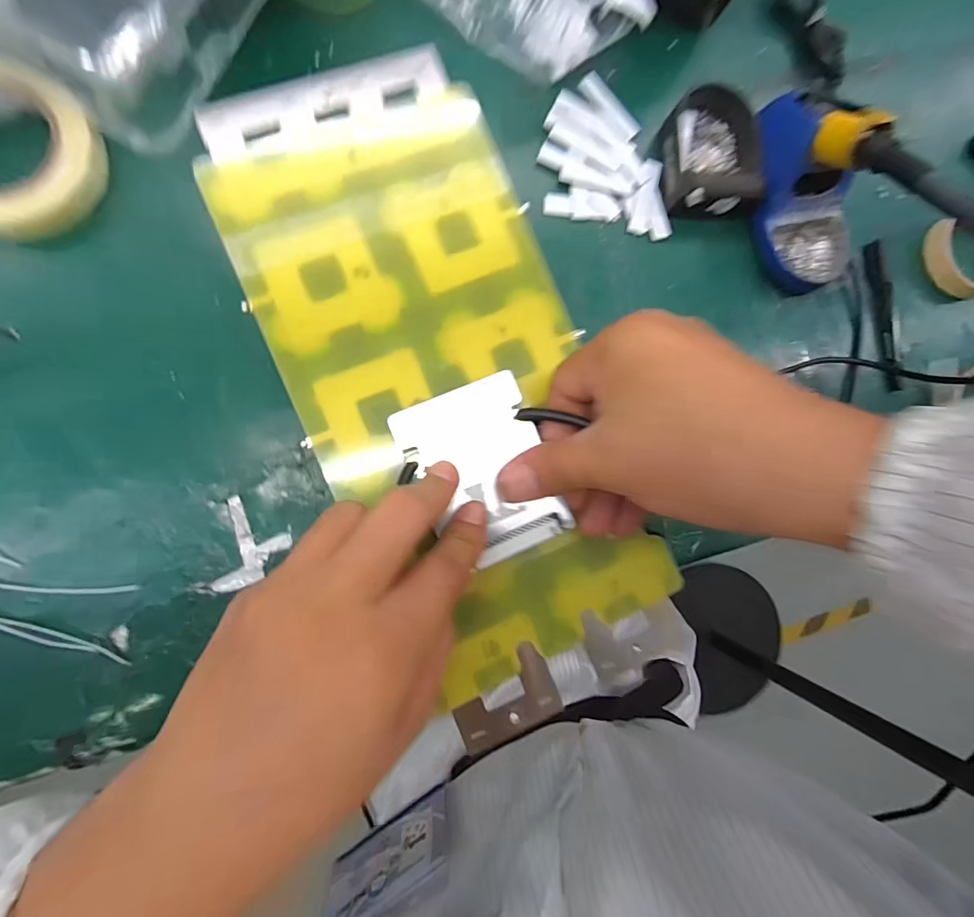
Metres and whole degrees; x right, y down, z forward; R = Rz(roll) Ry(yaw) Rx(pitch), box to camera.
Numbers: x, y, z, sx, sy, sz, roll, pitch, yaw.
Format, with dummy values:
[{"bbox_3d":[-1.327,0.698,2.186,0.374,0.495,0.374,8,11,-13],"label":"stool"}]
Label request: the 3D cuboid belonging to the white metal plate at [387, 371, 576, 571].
[{"bbox_3d":[-0.002,0.006,0.213,0.059,0.008,0.079,-23,94,-8],"label":"white metal plate"}]

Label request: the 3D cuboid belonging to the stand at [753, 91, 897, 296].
[{"bbox_3d":[0.267,-0.223,0.374,0.082,0.083,0.151,-30,92,-8],"label":"stand"}]

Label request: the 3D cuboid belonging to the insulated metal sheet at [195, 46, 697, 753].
[{"bbox_3d":[-0.018,-0.034,0.223,0.138,0.004,0.326,-23,89,-8],"label":"insulated metal sheet"}]

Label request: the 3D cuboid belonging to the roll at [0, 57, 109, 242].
[{"bbox_3d":[-0.335,-0.213,0.322,0.110,0.042,0.112,0,87,-8],"label":"roll"}]

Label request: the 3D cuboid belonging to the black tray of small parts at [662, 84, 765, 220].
[{"bbox_3d":[0.188,-0.260,0.387,0.079,0.032,0.106,-6,88,-8],"label":"black tray of small parts"}]

